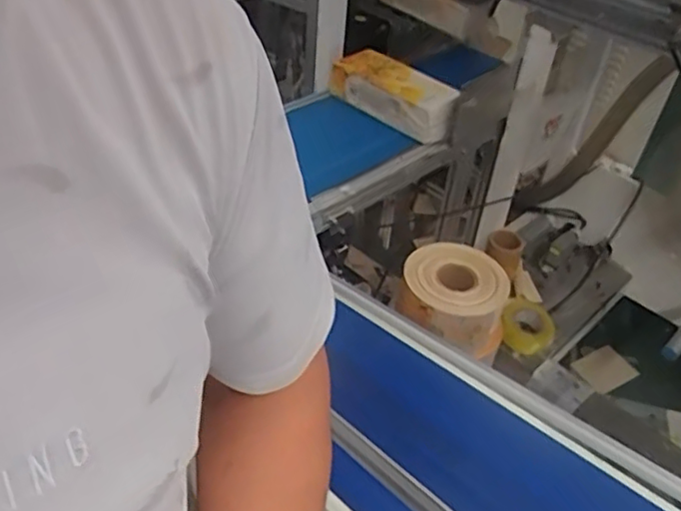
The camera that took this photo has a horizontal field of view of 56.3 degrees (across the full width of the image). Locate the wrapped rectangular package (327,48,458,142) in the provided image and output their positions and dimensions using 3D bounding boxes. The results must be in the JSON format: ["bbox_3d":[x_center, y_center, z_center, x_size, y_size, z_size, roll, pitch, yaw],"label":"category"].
[{"bbox_3d":[0.124,-0.385,1.513,0.112,0.094,0.343,-30,51,-33],"label":"wrapped rectangular package"}]

